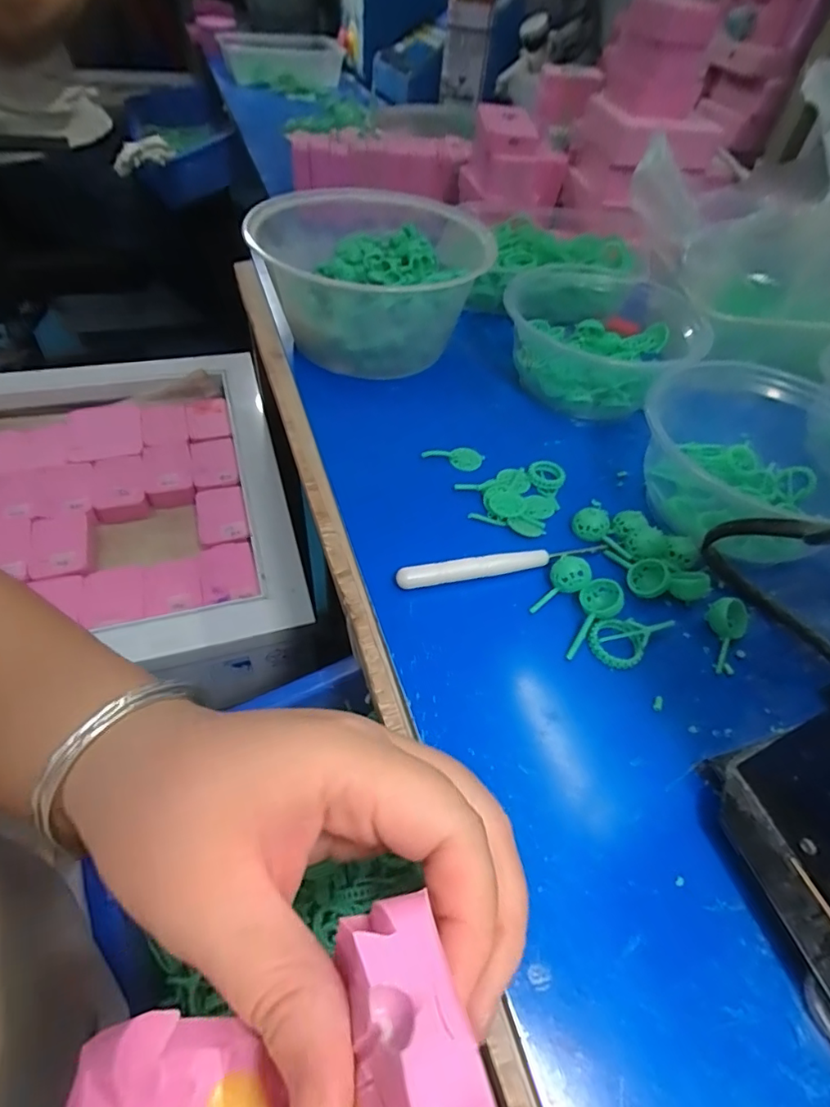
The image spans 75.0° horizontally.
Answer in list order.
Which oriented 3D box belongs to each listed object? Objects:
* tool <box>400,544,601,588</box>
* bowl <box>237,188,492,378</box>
[{"bbox_3d":[0.047,0.004,0.281,0.115,0.008,0.009,-10,53,-14],"label":"tool"},{"bbox_3d":[-0.030,-0.193,0.394,0.153,0.086,0.147,3,51,-4],"label":"bowl"}]

